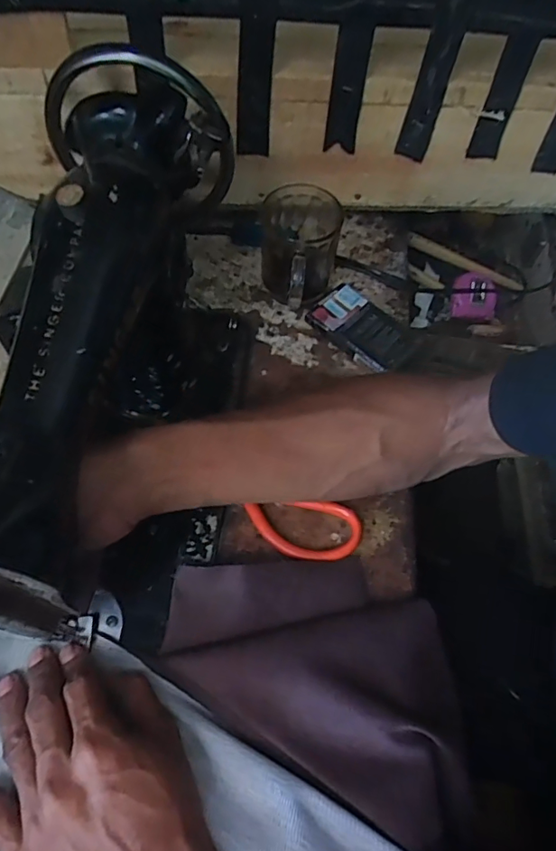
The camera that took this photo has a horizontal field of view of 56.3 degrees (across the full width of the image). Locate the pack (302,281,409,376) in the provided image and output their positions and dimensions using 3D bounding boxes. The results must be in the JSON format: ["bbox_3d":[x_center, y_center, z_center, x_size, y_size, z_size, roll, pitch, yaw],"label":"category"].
[{"bbox_3d":[0.077,-0.091,0.487,0.093,0.021,0.059,36,64,13],"label":"pack"}]

